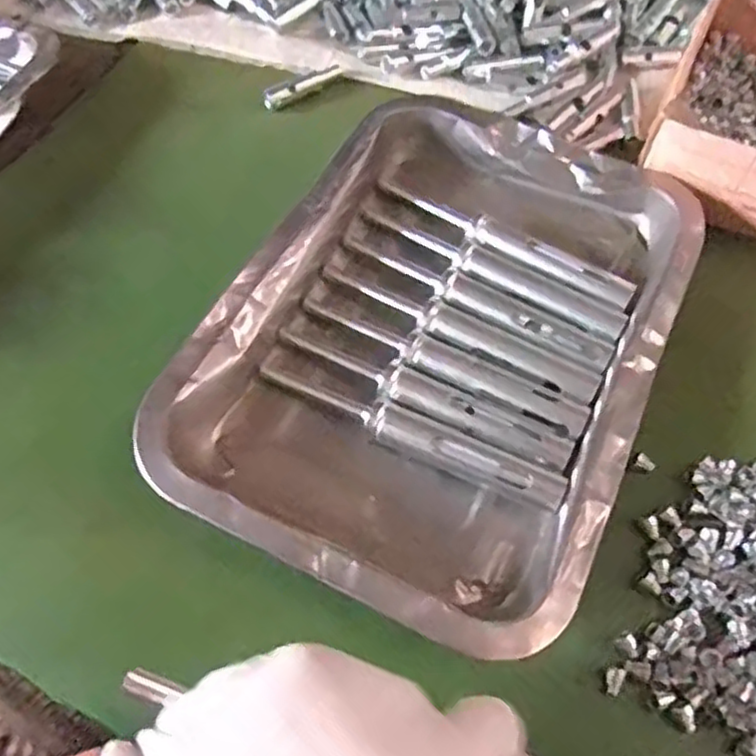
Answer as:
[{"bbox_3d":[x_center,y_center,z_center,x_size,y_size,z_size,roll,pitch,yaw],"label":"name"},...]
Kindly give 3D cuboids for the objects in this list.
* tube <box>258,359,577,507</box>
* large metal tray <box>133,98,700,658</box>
[{"bbox_3d":[0.011,0.025,0.306,0.143,0.017,0.014,22,65,13],"label":"tube"},{"bbox_3d":[0.031,-0.023,0.324,0.185,0.032,0.253,22,65,14],"label":"large metal tray"}]

